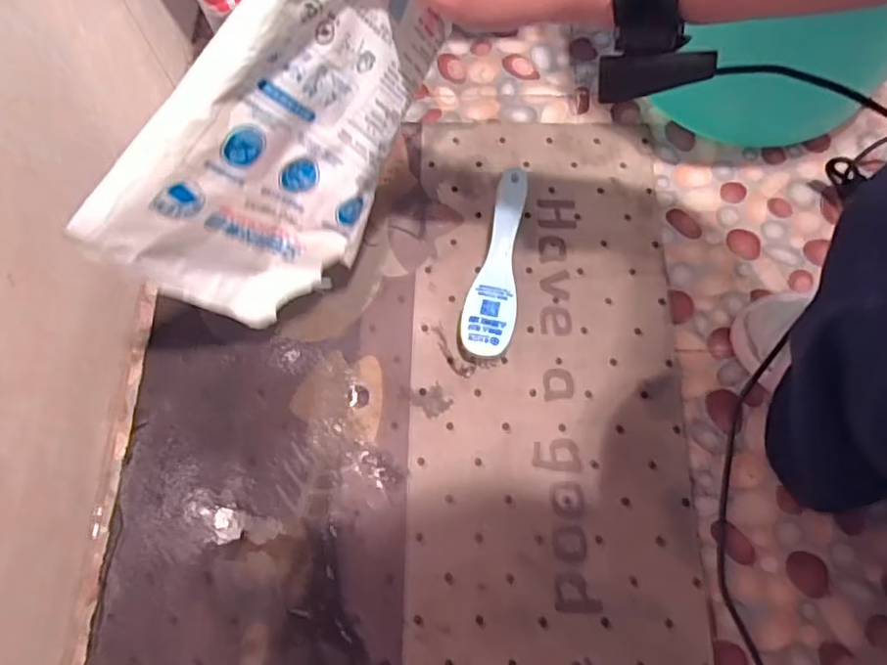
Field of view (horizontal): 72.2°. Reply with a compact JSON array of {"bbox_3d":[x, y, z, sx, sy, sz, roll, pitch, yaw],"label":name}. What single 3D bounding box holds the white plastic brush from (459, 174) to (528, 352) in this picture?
[{"bbox_3d":[0.054,-0.064,0.572,0.046,0.033,0.186,12,69,6],"label":"white plastic brush"}]

